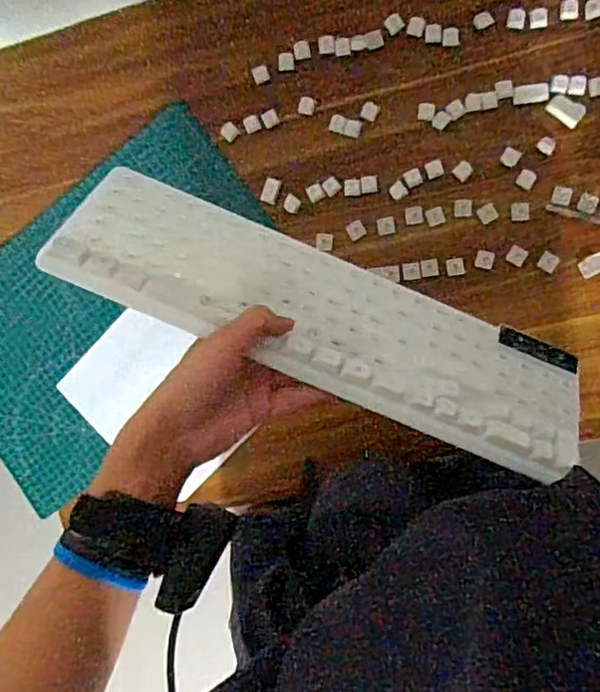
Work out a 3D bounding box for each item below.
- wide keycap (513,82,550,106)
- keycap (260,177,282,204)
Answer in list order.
[{"bbox_3d":[0.247,-0.271,0.641,0.037,0.005,0.021,-6,92,9],"label":"wide keycap"},{"bbox_3d":[-0.033,-0.176,0.678,0.018,0.004,0.028,19,97,6],"label":"keycap"}]

